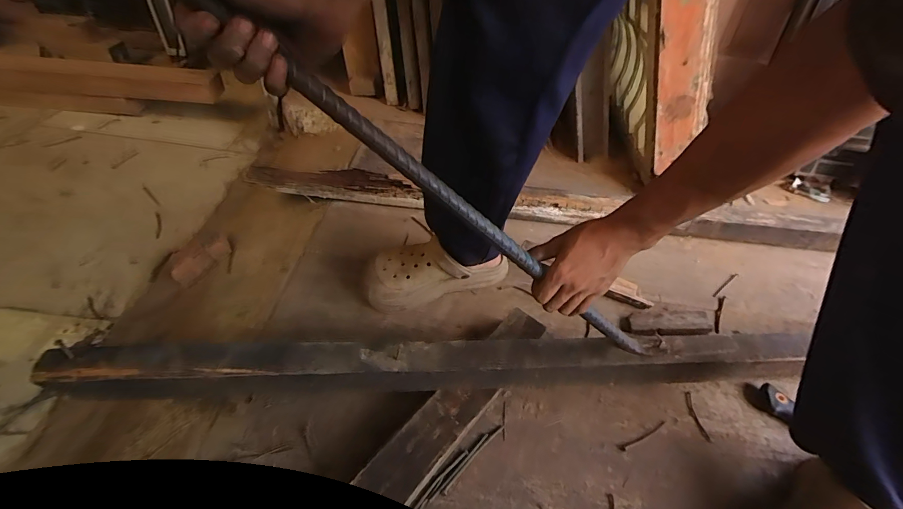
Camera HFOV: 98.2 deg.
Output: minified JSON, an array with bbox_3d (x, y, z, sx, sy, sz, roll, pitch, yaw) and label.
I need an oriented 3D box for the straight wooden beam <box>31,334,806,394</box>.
[{"bbox_3d":[0.024,0.160,0.530,1.019,0.081,0.058,0,46,-6],"label":"straight wooden beam"}]

